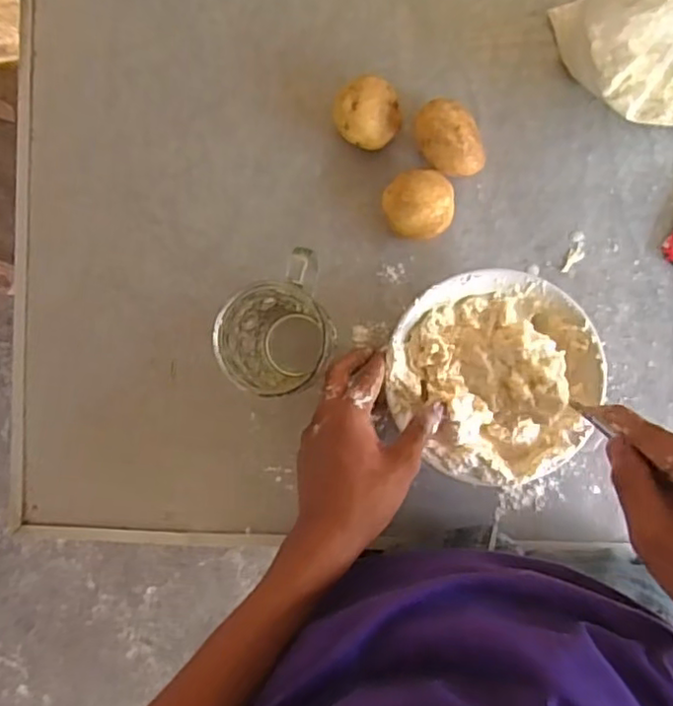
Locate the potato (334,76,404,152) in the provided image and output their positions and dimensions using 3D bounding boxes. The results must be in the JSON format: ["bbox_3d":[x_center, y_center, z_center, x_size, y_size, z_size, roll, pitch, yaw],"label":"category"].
[{"bbox_3d":[0.026,-0.190,0.513,0.050,0.040,0.050,0,89,8],"label":"potato"}]

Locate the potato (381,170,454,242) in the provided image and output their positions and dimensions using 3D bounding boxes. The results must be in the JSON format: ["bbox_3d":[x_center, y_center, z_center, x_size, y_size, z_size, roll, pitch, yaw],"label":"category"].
[{"bbox_3d":[0.066,-0.117,0.506,0.053,0.044,0.051,7,90,8],"label":"potato"}]

